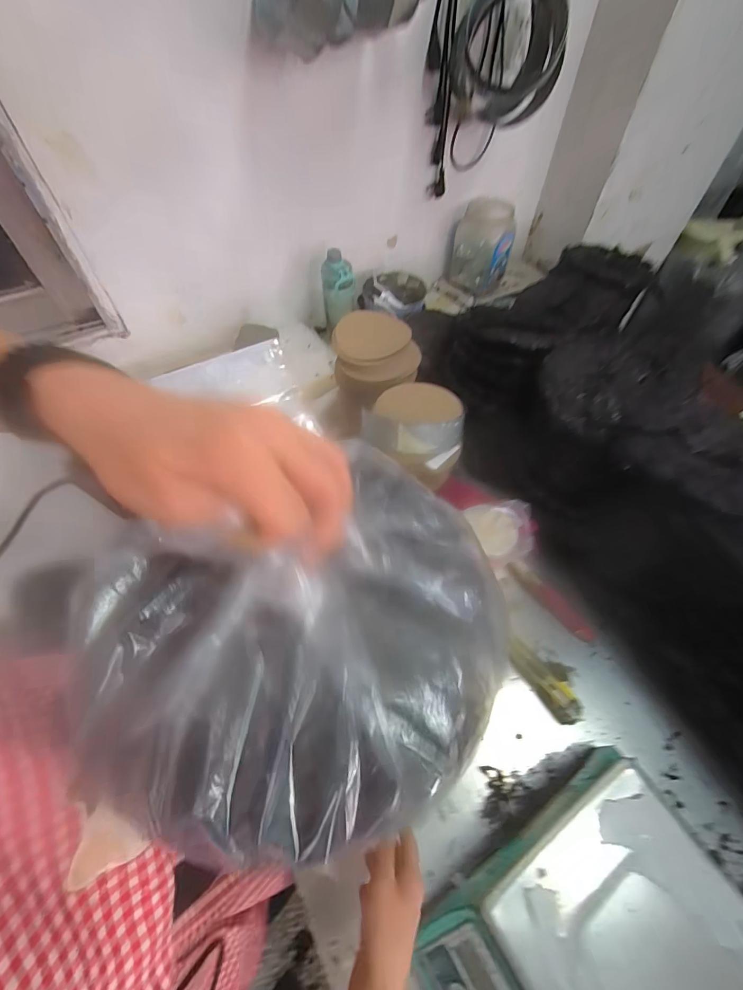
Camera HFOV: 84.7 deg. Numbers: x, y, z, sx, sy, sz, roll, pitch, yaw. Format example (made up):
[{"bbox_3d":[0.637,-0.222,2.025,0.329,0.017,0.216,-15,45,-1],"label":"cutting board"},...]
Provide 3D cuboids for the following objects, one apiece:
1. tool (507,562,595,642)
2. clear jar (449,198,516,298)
[{"bbox_3d":[0.297,0.173,0.667,0.030,0.017,0.157,-35,63,-21],"label":"tool"},{"bbox_3d":[0.287,-0.633,1.040,0.105,0.194,0.115,-33,62,-19],"label":"clear jar"}]

